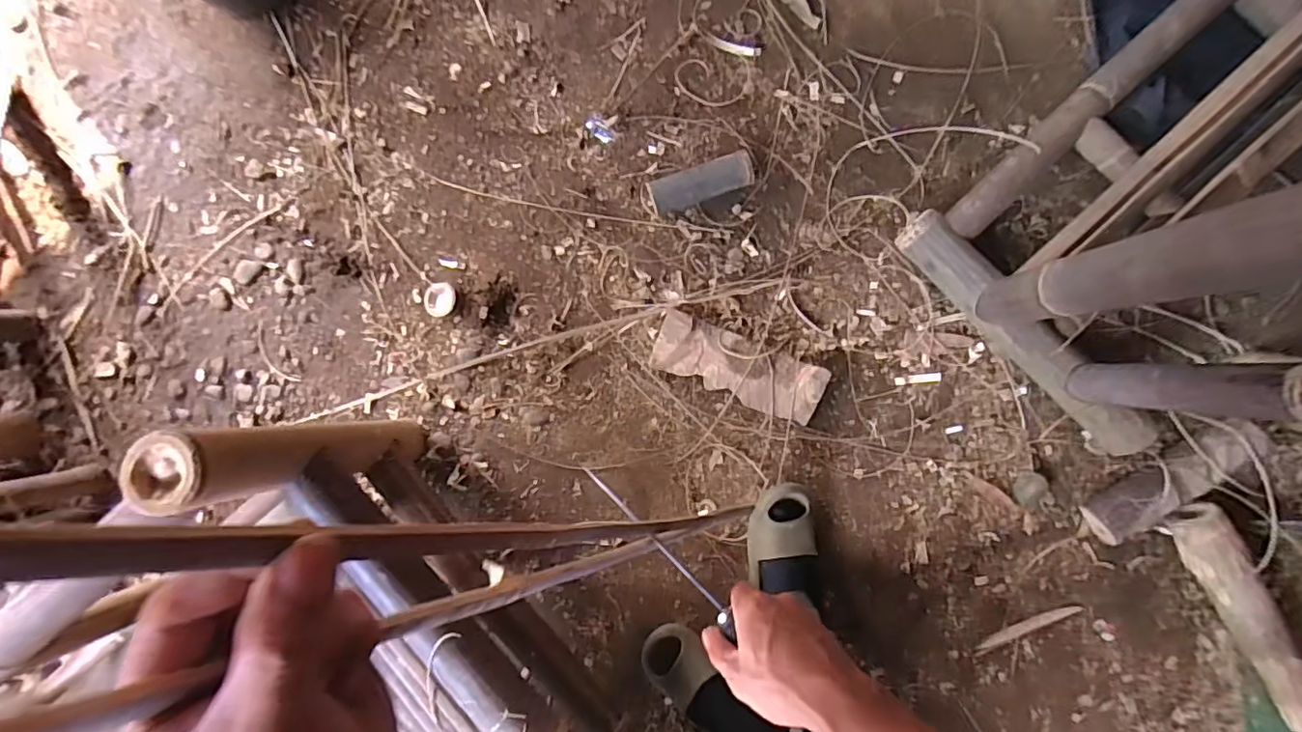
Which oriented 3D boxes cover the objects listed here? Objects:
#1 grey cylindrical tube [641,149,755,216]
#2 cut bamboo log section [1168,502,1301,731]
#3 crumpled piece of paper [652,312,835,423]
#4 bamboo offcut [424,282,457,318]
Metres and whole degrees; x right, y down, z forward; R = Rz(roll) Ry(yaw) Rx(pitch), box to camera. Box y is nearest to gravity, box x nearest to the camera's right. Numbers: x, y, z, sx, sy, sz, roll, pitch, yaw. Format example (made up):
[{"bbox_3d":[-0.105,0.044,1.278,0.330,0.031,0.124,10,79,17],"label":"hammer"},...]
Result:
[{"bbox_3d":[0.084,-0.314,0.972,0.186,0.060,0.063,-18,87,3],"label":"grey cylindrical tube"},{"bbox_3d":[0.931,0.395,0.879,0.060,0.075,0.388,-27,87,3],"label":"cut bamboo log section"},{"bbox_3d":[0.147,0.004,0.967,0.290,0.046,0.106,23,90,4],"label":"crumpled piece of paper"},{"bbox_3d":[-0.382,-0.120,1.020,0.058,0.011,0.061,0,89,4],"label":"bamboo offcut"}]

